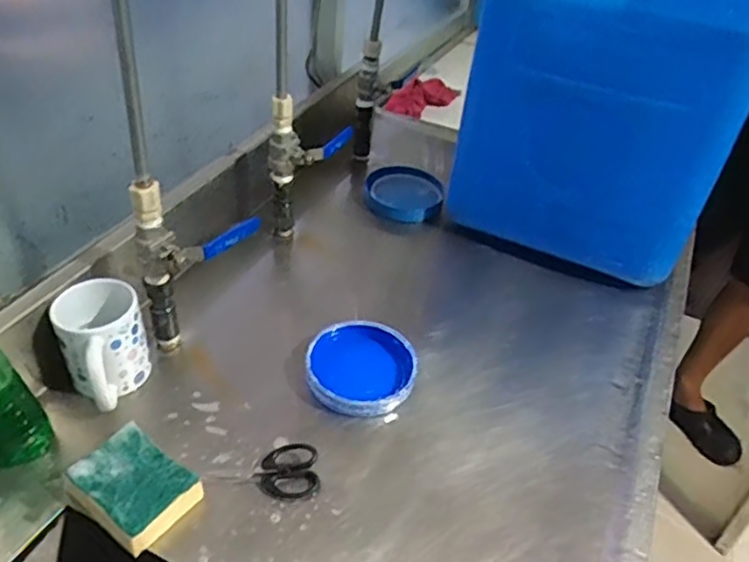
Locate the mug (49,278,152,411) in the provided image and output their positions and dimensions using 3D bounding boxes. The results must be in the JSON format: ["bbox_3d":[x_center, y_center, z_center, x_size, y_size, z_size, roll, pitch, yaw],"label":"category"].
[{"bbox_3d":[-0.269,0.074,0.659,0.081,0.109,0.105,-16,44,-25],"label":"mug"}]

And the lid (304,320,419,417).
[{"bbox_3d":[-0.013,0.092,0.710,0.114,0.021,0.115,8,45,-9],"label":"lid"}]

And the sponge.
[{"bbox_3d":[-0.214,0.186,0.584,0.101,0.033,0.076,28,44,25],"label":"sponge"}]

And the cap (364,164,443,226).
[{"bbox_3d":[0.044,-0.132,0.983,0.116,0.025,0.094,7,63,-8],"label":"cap"}]

